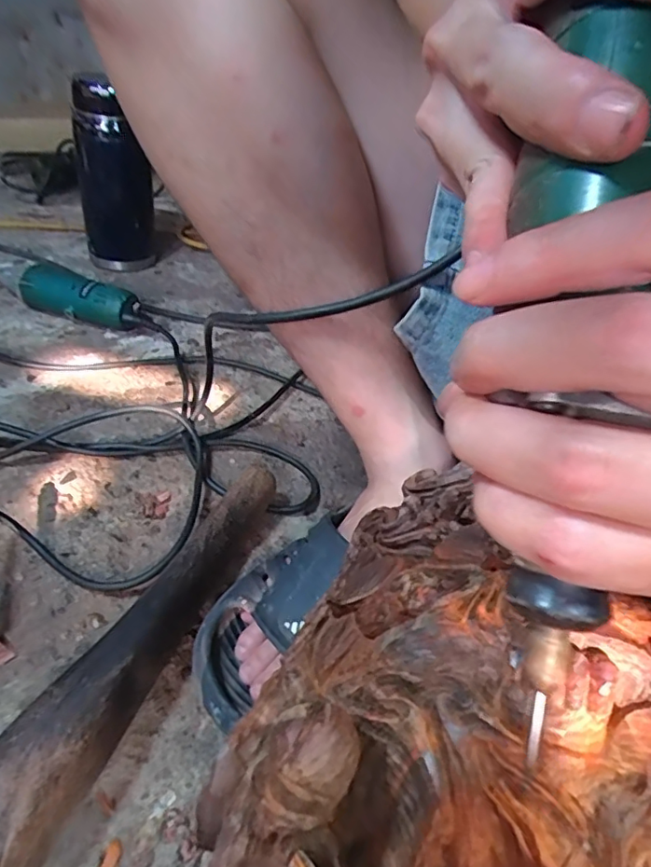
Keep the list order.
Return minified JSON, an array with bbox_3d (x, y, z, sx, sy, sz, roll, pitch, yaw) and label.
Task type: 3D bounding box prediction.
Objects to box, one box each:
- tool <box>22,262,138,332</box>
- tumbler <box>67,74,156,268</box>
[{"bbox_3d":[-0.302,-0.164,0.675,0.156,0.059,0.046,13,36,8],"label":"tool"},{"bbox_3d":[-0.307,-0.379,0.815,0.117,0.242,0.122,-6,37,-17],"label":"tumbler"}]

